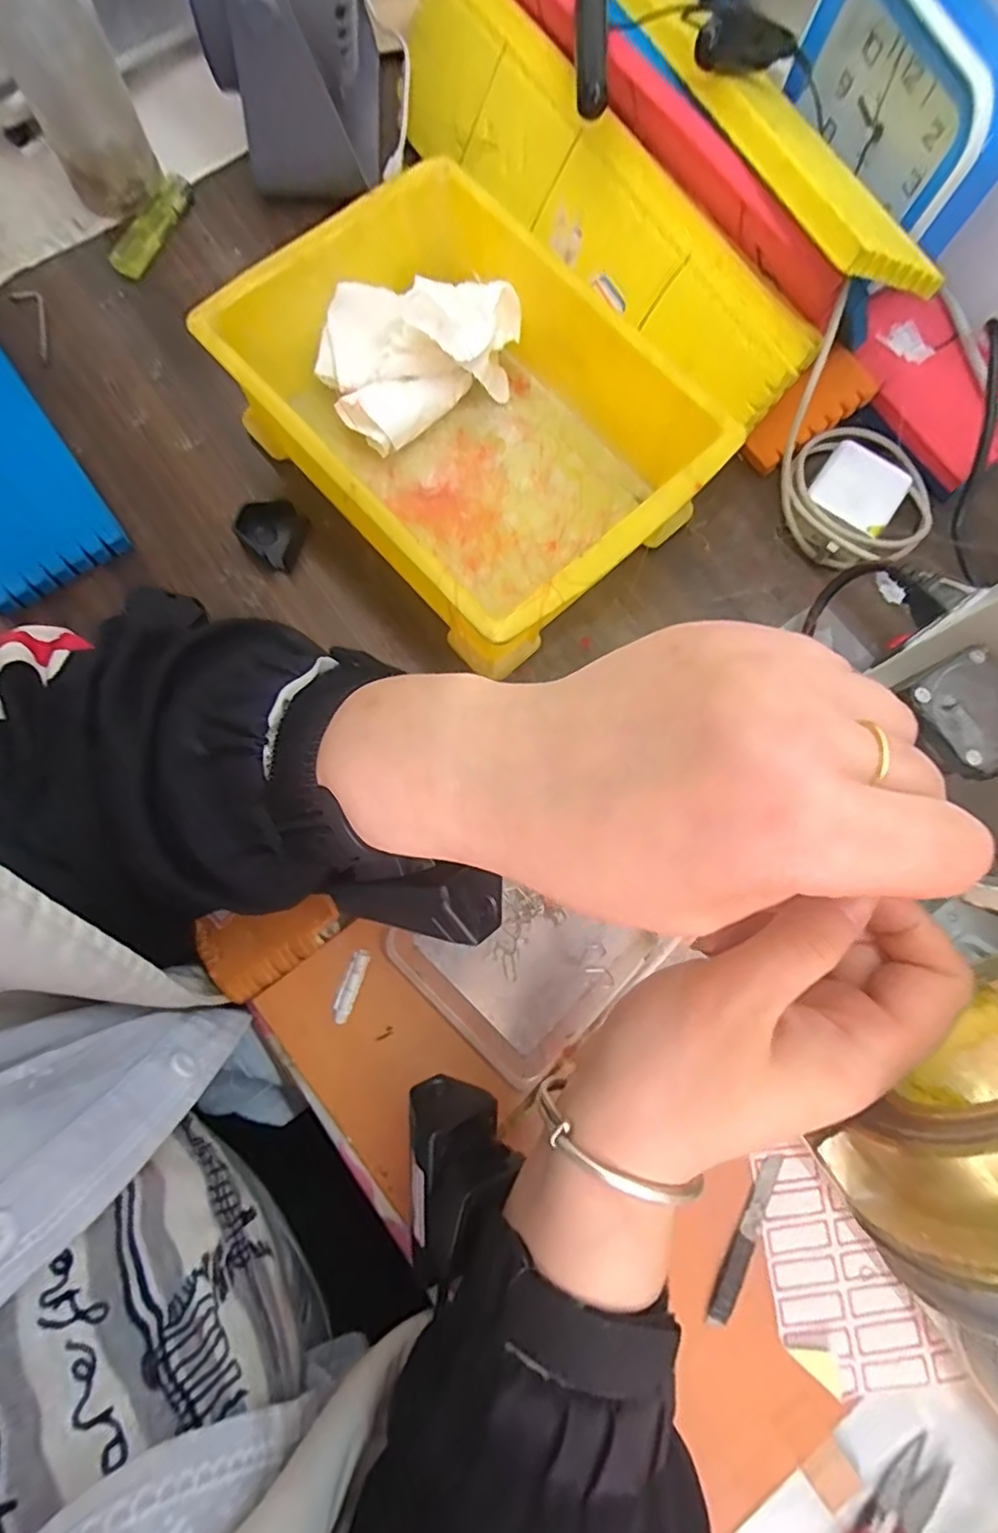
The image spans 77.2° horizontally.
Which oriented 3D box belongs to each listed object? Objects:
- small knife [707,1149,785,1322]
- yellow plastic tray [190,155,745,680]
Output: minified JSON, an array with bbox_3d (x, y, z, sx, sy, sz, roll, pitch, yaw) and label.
[{"bbox_3d":[0.120,0.229,0.304,0.012,0.006,0.079,26,79,3],"label":"small knife"},{"bbox_3d":[-0.012,-0.198,0.352,0.189,0.068,0.249,-42,83,-9],"label":"yellow plastic tray"}]

